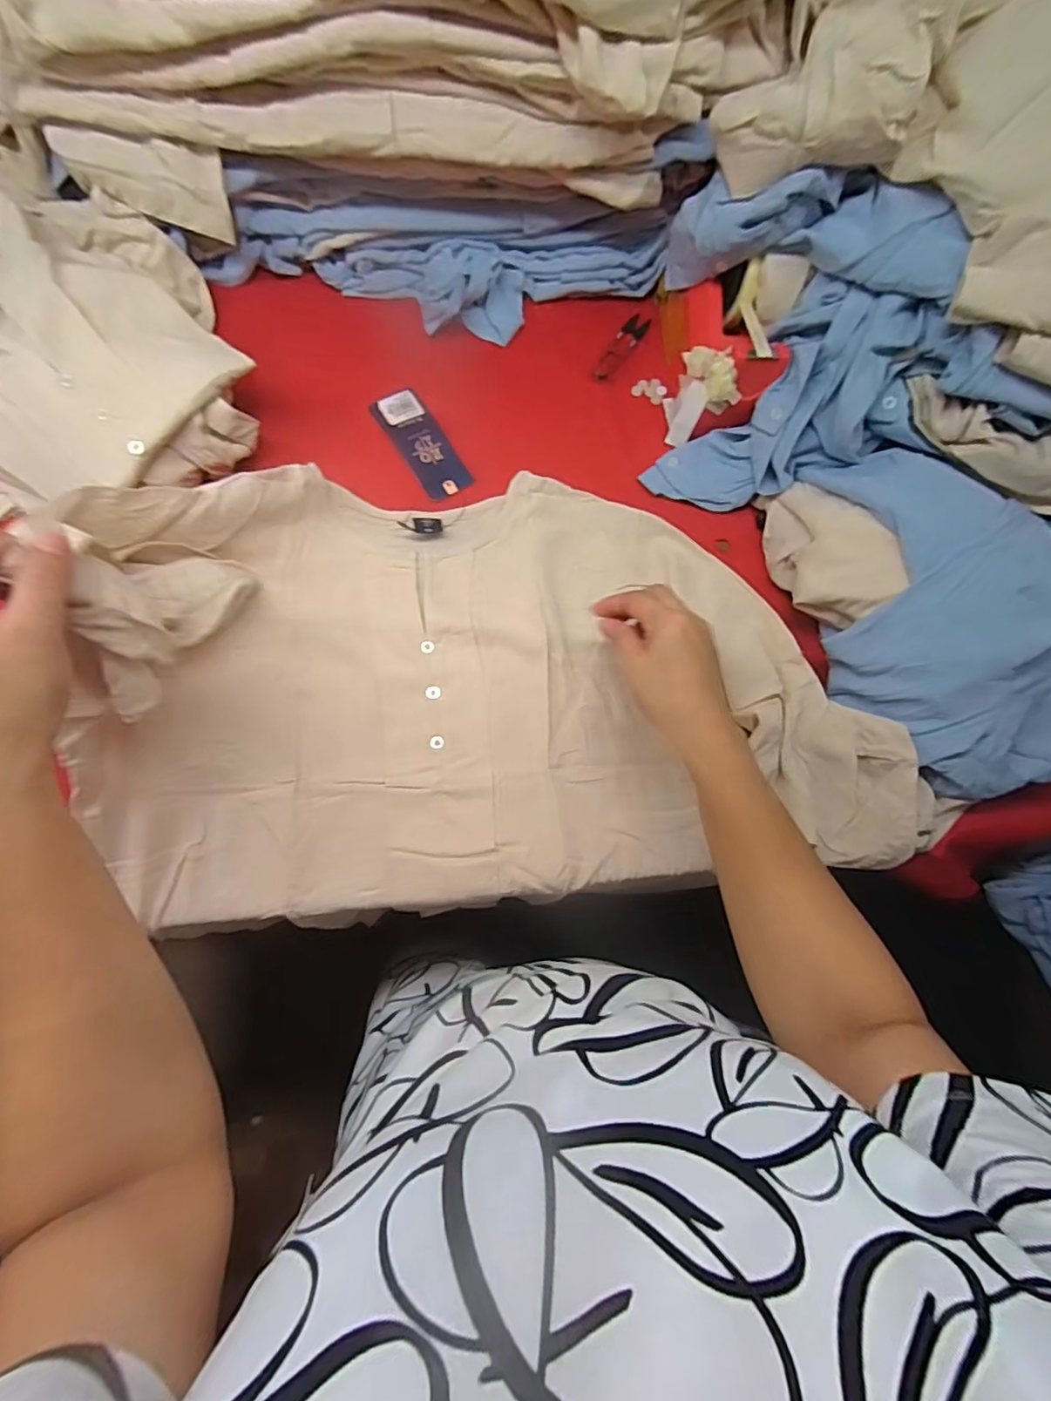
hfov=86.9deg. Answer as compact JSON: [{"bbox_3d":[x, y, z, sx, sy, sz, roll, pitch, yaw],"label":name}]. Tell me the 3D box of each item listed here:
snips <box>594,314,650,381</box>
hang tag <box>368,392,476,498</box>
[{"bbox_3d":[0.098,-0.366,0.575,0.021,0.008,0.098,34,72,5],"label":"snips"},{"bbox_3d":[-0.098,-0.243,0.523,0.046,0.005,0.119,-31,78,-14],"label":"hang tag"}]

